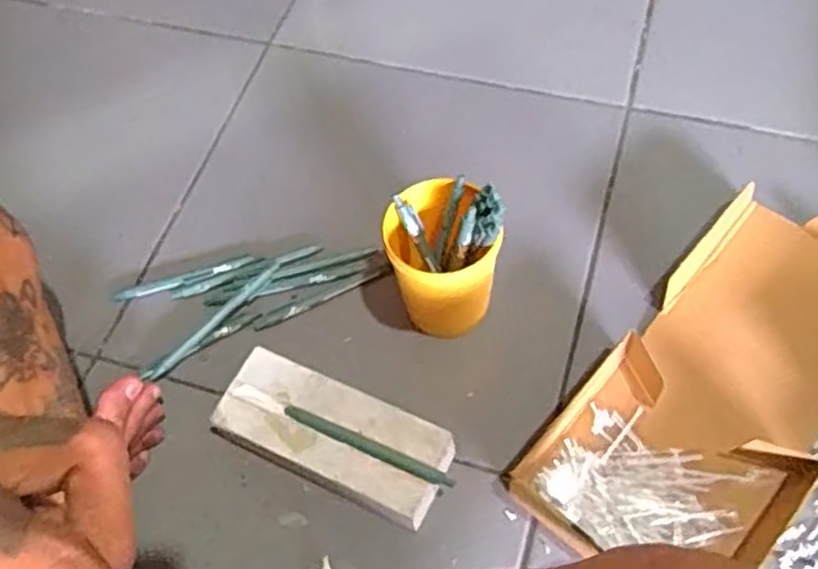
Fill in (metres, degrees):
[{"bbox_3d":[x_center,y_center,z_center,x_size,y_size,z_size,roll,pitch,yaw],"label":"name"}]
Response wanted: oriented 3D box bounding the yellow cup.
[{"bbox_3d":[0.024,-0.016,0.620,0.077,0.142,0.091,-21,64,-7],"label":"yellow cup"}]

